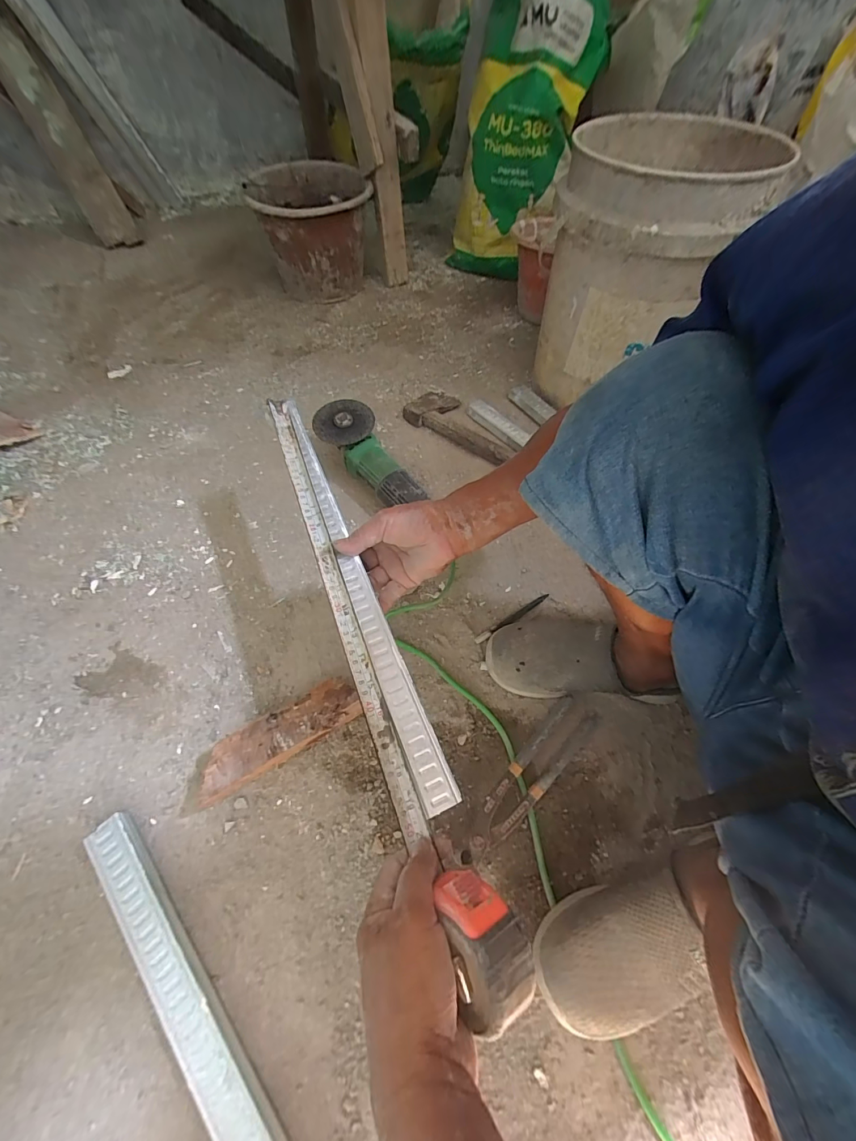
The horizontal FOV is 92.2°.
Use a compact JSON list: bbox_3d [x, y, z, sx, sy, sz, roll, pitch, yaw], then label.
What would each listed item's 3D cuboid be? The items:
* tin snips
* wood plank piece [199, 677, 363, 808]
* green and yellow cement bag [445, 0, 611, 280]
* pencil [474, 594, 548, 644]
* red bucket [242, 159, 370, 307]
[{"bbox_3d":[0.122,0.232,0.470,0.050,0.022,0.210,39,62,19],"label":"tin snips"},{"bbox_3d":[-0.162,0.186,0.464,0.190,0.042,0.060,-30,65,-22],"label":"wood plank piece"},{"bbox_3d":[0.205,-0.952,0.933,0.257,0.516,0.116,14,57,4],"label":"green and yellow cement bag"},{"bbox_3d":[0.120,0.065,0.576,0.132,0.011,0.012,-29,64,-21],"label":"pencil"},{"bbox_3d":[-0.260,-0.760,0.955,0.236,0.229,0.236,5,57,-2],"label":"red bucket"}]

